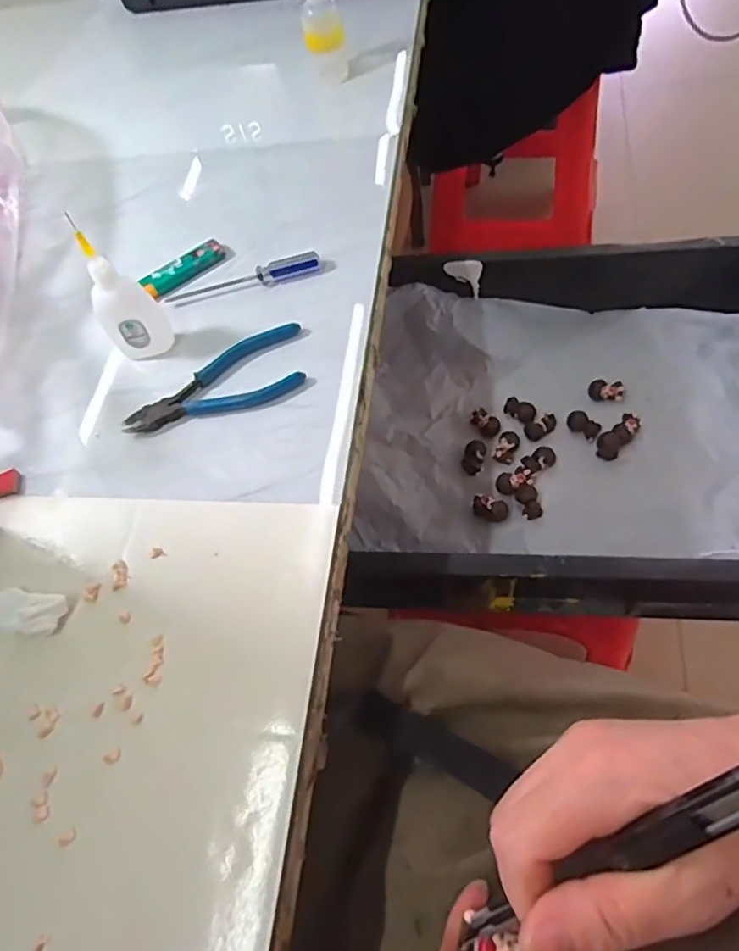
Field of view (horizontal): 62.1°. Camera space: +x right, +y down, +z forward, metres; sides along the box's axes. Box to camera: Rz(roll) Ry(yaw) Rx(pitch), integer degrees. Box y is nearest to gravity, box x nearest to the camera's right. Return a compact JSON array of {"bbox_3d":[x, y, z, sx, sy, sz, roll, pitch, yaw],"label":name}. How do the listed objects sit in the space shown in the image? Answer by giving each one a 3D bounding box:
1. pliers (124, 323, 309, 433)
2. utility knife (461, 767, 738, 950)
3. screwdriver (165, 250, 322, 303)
[{"bbox_3d":[-0.107,-0.065,0.441,0.139,0.010,0.062,-28,58,-9],"label":"pliers"},{"bbox_3d":[0.082,0.140,0.218,0.141,0.016,0.012,-47,61,25],"label":"utility knife"},{"bbox_3d":[-0.101,-0.159,0.494,0.125,0.013,0.020,-16,57,0],"label":"screwdriver"}]

